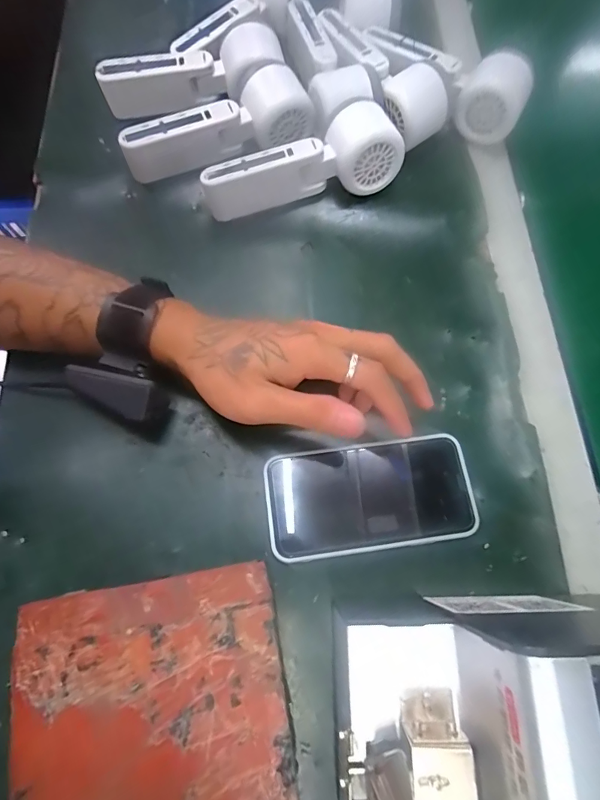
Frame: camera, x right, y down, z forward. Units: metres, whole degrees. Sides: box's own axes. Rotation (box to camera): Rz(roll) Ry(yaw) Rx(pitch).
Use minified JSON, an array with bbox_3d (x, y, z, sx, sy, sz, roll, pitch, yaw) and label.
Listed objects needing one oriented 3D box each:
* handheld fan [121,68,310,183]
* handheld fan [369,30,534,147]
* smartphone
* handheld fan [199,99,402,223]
[{"bbox_3d":[-0.071,-0.235,0.375,0.165,0.053,0.047,-22,74,-9],"label":"handheld fan"},{"bbox_3d":[0.132,-0.300,0.399,0.160,0.057,0.057,38,75,10],"label":"handheld fan"},{"bbox_3d":[0.049,0.069,0.305,0.143,0.013,0.074,-7,72,-4],"label":"smartphone"},{"bbox_3d":[0.001,-0.201,0.363,0.165,0.063,0.046,-10,72,-5],"label":"handheld fan"}]

